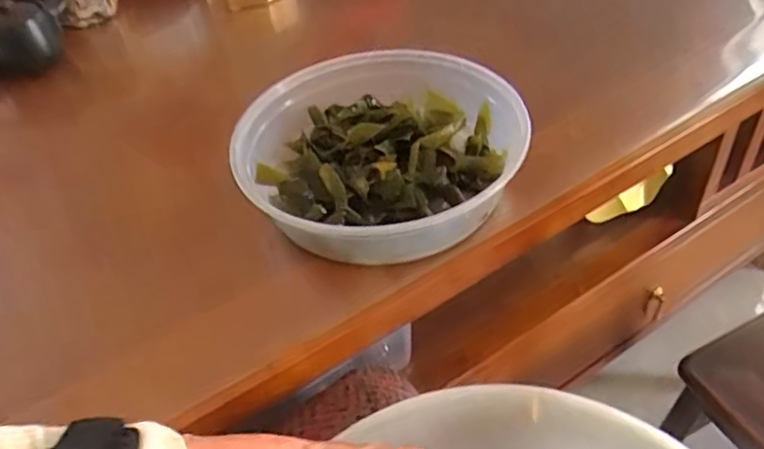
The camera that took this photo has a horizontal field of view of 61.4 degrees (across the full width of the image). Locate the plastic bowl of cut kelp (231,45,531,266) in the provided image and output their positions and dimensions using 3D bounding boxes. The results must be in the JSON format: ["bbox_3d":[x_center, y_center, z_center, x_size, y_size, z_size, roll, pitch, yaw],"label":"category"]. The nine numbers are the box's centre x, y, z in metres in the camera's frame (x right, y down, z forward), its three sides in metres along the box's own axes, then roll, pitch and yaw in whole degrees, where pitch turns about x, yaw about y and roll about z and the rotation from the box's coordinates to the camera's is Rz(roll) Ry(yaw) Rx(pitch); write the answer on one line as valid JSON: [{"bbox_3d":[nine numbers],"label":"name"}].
[{"bbox_3d":[-0.003,-0.055,0.550,0.219,0.071,0.234,-4,45,4],"label":"plastic bowl of cut kelp"}]

